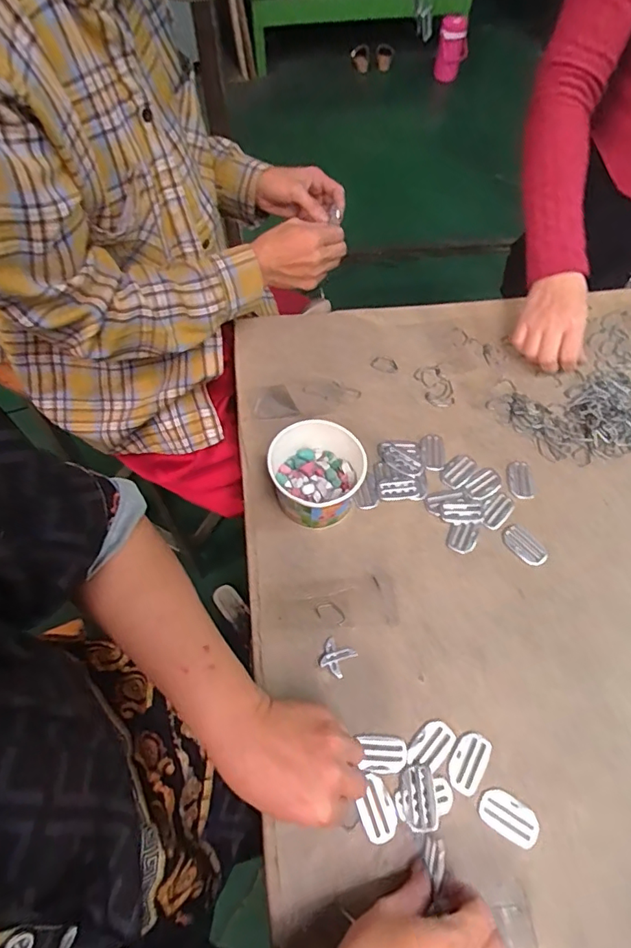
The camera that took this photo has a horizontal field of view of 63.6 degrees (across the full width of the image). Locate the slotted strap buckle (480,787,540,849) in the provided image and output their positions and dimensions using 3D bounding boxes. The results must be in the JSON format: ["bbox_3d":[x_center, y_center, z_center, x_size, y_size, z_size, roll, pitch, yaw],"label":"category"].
[{"bbox_3d":[0.154,0.272,0.403,0.046,0.004,0.028,28,63,14],"label":"slotted strap buckle"}]

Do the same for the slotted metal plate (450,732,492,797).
[{"bbox_3d":[0.128,0.239,0.421,0.024,0.004,0.047,28,63,14],"label":"slotted metal plate"}]

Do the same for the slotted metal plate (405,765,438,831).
[{"bbox_3d":[0.084,0.257,0.406,0.023,0.008,0.043,-1,60,-2],"label":"slotted metal plate"}]

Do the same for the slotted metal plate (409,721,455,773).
[{"bbox_3d":[0.099,0.229,0.429,0.044,0.004,0.028,-36,67,-20],"label":"slotted metal plate"}]

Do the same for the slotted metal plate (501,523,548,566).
[{"bbox_3d":[0.213,0.072,0.516,0.027,0.004,0.047,-38,68,-21],"label":"slotted metal plate"}]

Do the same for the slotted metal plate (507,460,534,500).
[{"bbox_3d":[0.225,0.005,0.557,0.025,0.004,0.046,5,60,1],"label":"slotted metal plate"}]

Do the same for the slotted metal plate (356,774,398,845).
[{"bbox_3d":[0.048,0.265,0.403,0.028,0.004,0.043,-15,61,-10],"label":"slotted metal plate"}]

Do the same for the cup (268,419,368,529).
[{"bbox_3d":[0.000,0.003,0.512,0.091,0.074,0.091,1,60,-1],"label":"cup"}]

